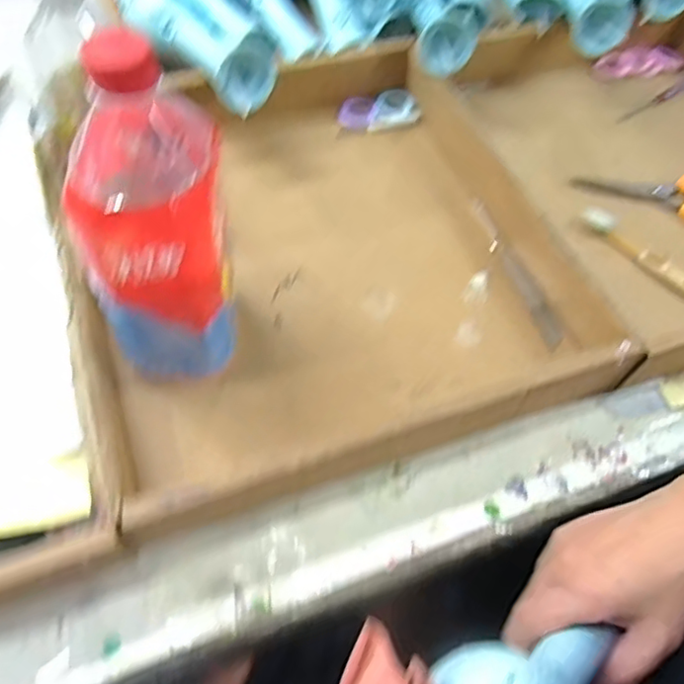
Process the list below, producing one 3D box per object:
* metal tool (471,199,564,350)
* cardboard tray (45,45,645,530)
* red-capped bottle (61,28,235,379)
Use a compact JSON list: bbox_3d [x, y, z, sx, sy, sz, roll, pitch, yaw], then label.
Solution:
[{"bbox_3d":[0.142,-0.062,0.499,0.015,0.008,0.153,-15,61,-14],"label":"metal tool"},{"bbox_3d":[-0.021,-0.083,0.470,0.353,0.059,0.371,-16,61,-14],"label":"cardboard tray"},{"bbox_3d":[-0.101,-0.056,0.335,0.075,0.196,0.062,-5,59,-8],"label":"red-capped bottle"}]

